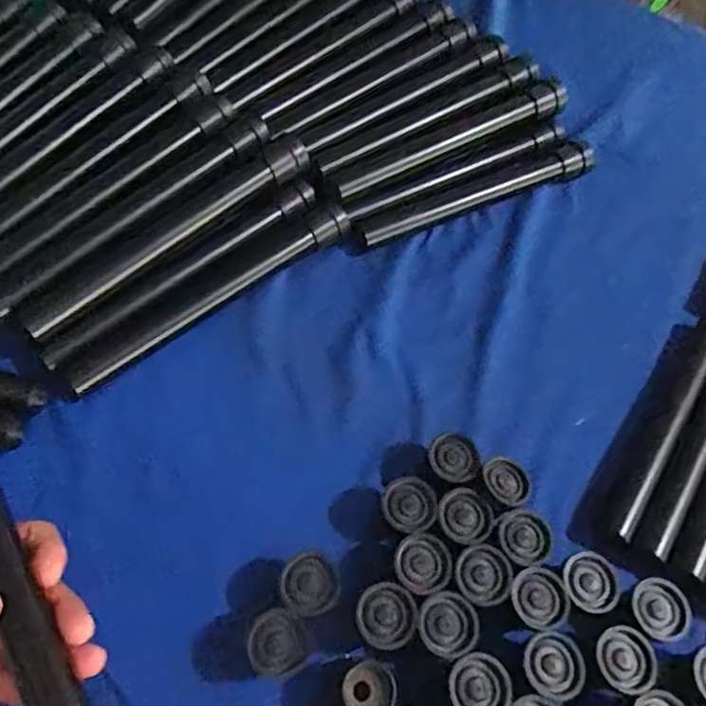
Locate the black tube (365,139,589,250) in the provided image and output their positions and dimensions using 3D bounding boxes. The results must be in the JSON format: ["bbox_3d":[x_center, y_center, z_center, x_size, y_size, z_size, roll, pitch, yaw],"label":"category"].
[{"bbox_3d":[0.113,-0.142,0.549,0.239,0.025,0.030,-21,66,-18],"label":"black tube"}]

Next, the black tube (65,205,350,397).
[{"bbox_3d":[-0.100,-0.045,0.464,0.242,0.022,0.022,-35,71,-23],"label":"black tube"}]

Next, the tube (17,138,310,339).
[{"bbox_3d":[-0.132,-0.095,0.458,0.246,0.022,0.026,-37,72,-24],"label":"tube"}]

